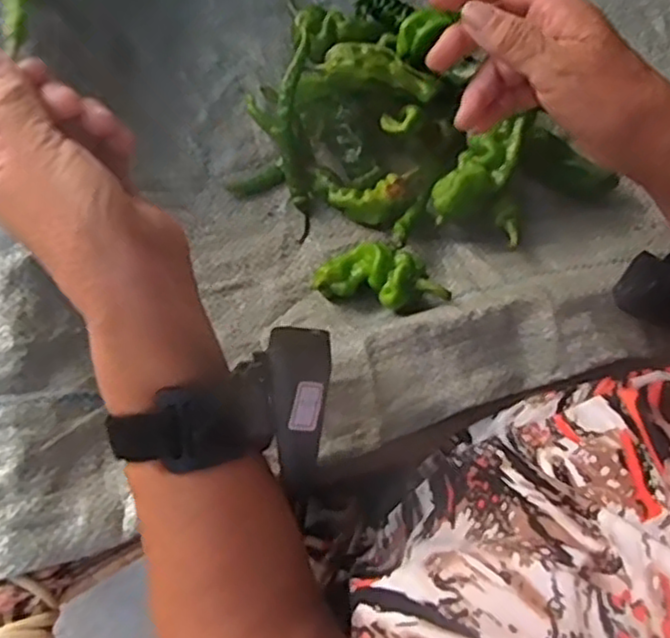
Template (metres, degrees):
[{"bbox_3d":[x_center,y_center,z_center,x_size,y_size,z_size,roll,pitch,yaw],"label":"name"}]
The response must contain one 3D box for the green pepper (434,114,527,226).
[{"bbox_3d":[0.098,-0.101,0.479,0.033,0.021,0.081,43,90,13],"label":"green pepper"}]

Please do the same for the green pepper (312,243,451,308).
[{"bbox_3d":[0.029,-0.028,0.452,0.084,0.019,0.036,6,68,19],"label":"green pepper"}]

